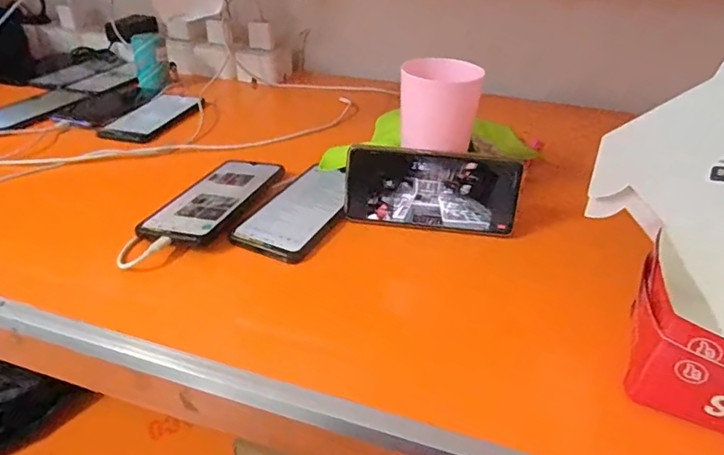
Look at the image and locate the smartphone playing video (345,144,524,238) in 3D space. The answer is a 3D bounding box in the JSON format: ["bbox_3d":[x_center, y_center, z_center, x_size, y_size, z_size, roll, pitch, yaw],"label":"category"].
[{"bbox_3d":[0.068,-0.034,0.508,0.164,0.079,0.007,7,21,6],"label":"smartphone playing video"}]

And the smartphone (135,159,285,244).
[{"bbox_3d":[-0.150,-0.033,0.542,0.081,0.010,0.169,11,34,14],"label":"smartphone"}]

